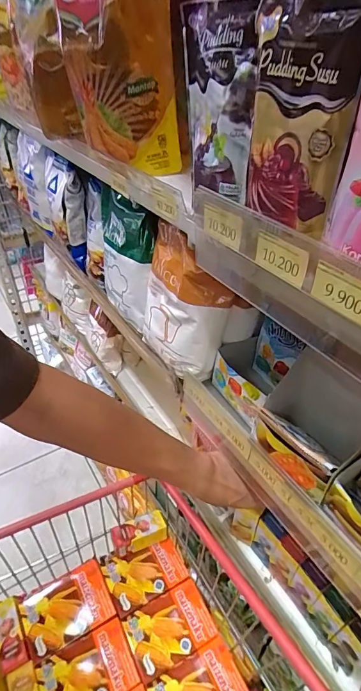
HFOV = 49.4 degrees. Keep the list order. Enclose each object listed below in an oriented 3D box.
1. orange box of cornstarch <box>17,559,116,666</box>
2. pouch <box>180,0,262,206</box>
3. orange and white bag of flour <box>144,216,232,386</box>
[{"bbox_3d":[-0.173,0.401,0.602,0.121,0.021,0.091,-18,43,-21],"label":"orange box of cornstarch"},{"bbox_3d":[0.032,-0.197,0.325,0.015,0.141,0.094,-20,34,-28],"label":"pouch"},{"bbox_3d":[-0.002,-0.053,0.523,0.054,0.180,0.131,-31,49,-32],"label":"orange and white bag of flour"}]

